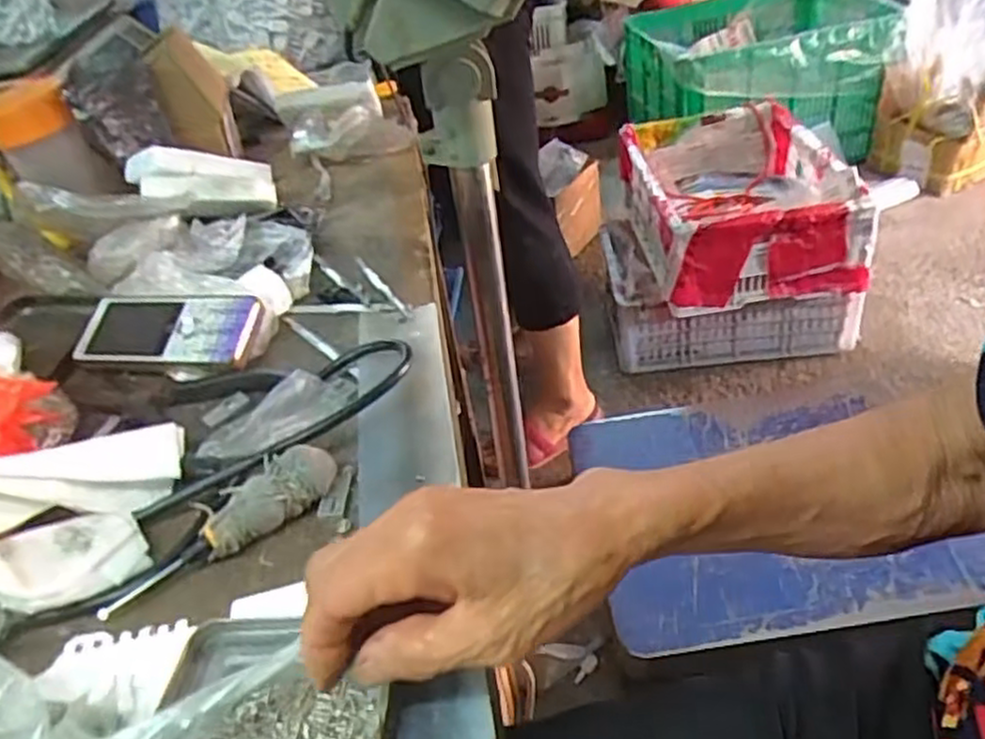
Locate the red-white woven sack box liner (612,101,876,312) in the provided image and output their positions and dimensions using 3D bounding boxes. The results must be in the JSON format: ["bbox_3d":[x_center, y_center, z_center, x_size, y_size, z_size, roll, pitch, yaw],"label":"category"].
[{"bbox_3d":[0.435,-0.310,1.369,0.320,0.194,0.479,-7,38,3],"label":"red-white woven sack box liner"}]

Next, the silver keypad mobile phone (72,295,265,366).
[{"bbox_3d":[-0.216,-0.029,0.497,0.126,0.010,0.055,-1,53,15],"label":"silver keypad mobile phone"}]

